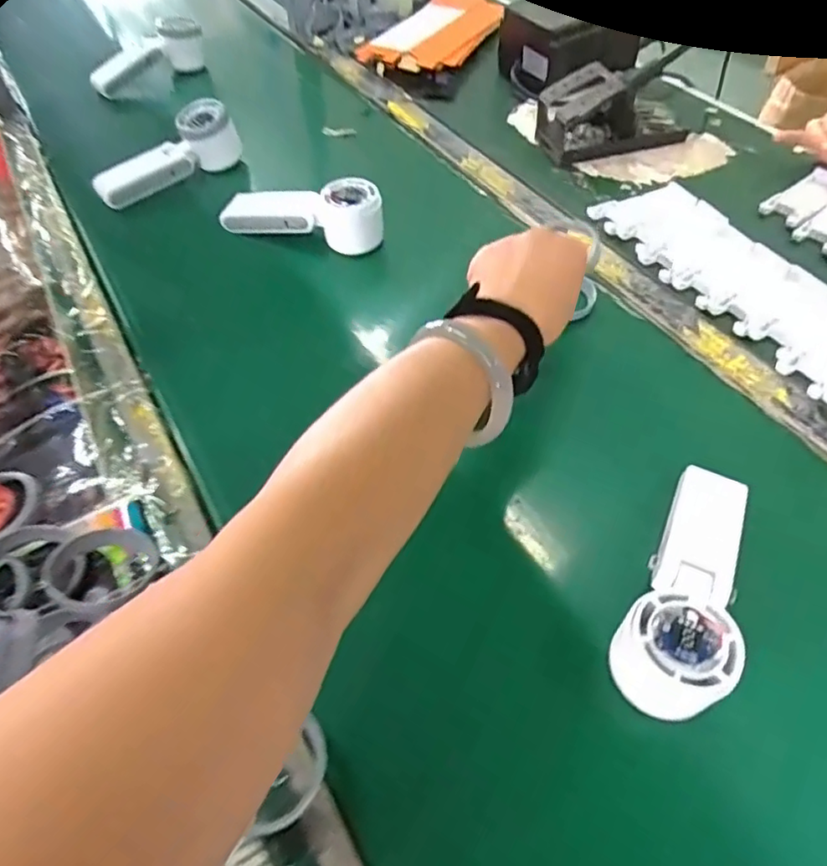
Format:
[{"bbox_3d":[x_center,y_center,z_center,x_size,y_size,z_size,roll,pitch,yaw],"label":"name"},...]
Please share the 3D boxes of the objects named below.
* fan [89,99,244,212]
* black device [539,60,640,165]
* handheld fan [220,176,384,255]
[{"bbox_3d":[-0.269,-0.305,0.656,0.070,0.057,0.162,36,63,25],"label":"fan"},{"bbox_3d":[0.192,-0.357,0.654,0.097,0.070,0.072,-23,56,-13],"label":"black device"},{"bbox_3d":[-0.105,-0.209,0.572,0.145,0.048,0.053,-1,54,2],"label":"handheld fan"}]

